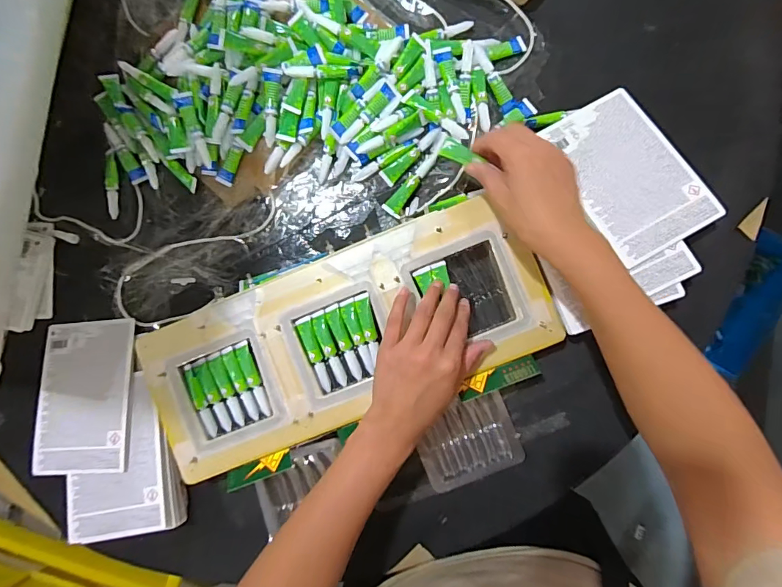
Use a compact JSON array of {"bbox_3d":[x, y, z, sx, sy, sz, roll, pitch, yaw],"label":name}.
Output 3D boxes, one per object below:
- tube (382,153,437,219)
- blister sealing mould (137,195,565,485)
[{"bbox_3d":[0.022,-0.121,0.477,0.023,0.012,0.080,37,91,6],"label":"tube"},{"bbox_3d":[-0.052,0.047,0.459,0.418,0.030,0.168,-23,86,3],"label":"blister sealing mould"}]

